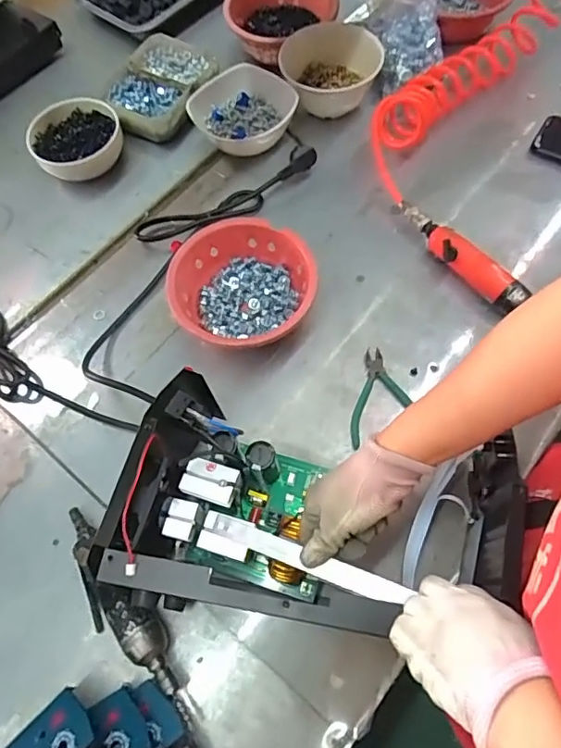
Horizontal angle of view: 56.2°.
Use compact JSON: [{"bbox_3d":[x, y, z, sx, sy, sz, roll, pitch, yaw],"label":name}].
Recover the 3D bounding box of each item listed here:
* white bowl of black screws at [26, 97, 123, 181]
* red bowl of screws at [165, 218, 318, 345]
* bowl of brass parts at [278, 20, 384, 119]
[{"bbox_3d":[-0.309,-0.348,0.807,0.136,0.054,0.155,-22,66,-6],"label":"white bowl of black screws"},{"bbox_3d":[-0.047,-0.102,0.660,0.170,0.075,0.172,-1,65,3],"label":"red bowl of screws"},{"bbox_3d":[0.076,-0.453,0.807,0.155,0.077,0.144,0,65,4],"label":"bowl of brass parts"}]

